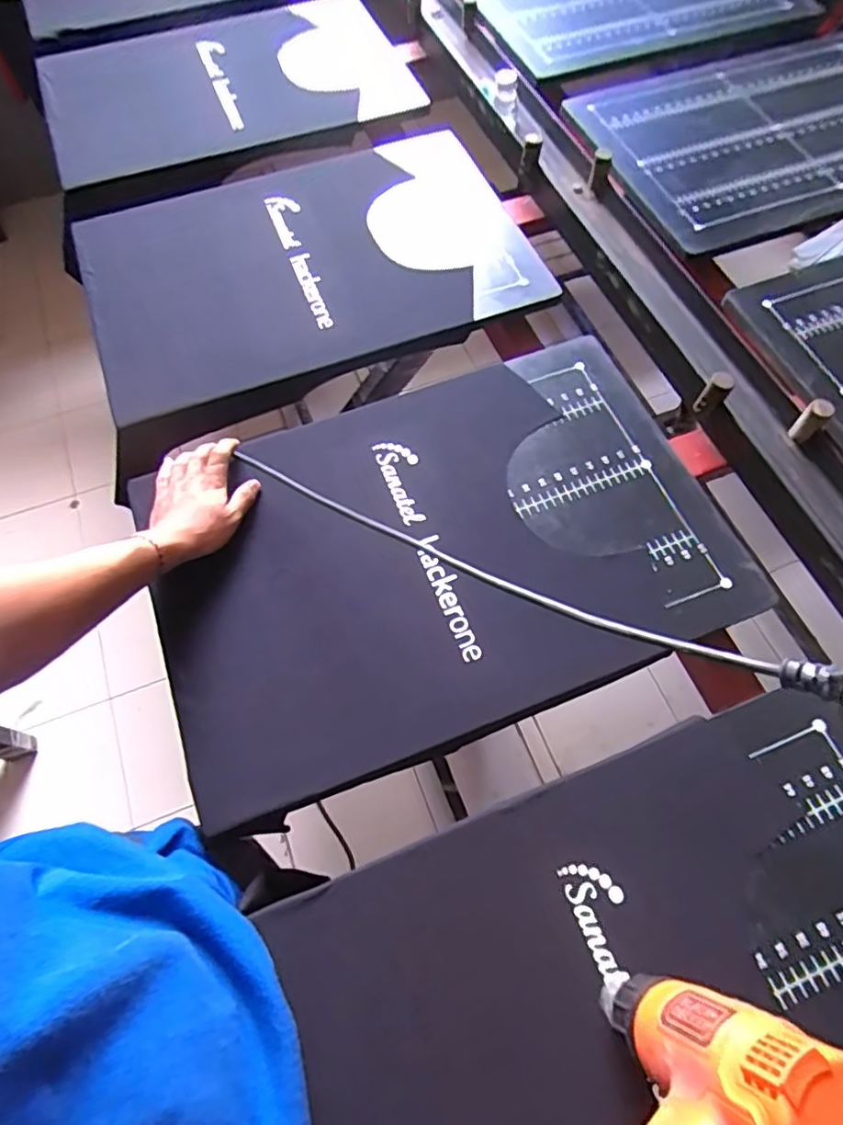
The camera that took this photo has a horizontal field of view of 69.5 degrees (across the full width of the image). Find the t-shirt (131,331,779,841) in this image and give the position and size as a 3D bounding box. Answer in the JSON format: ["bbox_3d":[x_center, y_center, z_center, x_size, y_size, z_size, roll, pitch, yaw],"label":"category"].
[{"bbox_3d":[0.016,-0.027,0.649,0.587,0.037,0.403,-20,66,-9],"label":"t-shirt"}]

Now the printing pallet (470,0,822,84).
[{"bbox_3d":[0.368,-1.081,1.128,0.603,0.020,0.432,-21,66,-10],"label":"printing pallet"}]

